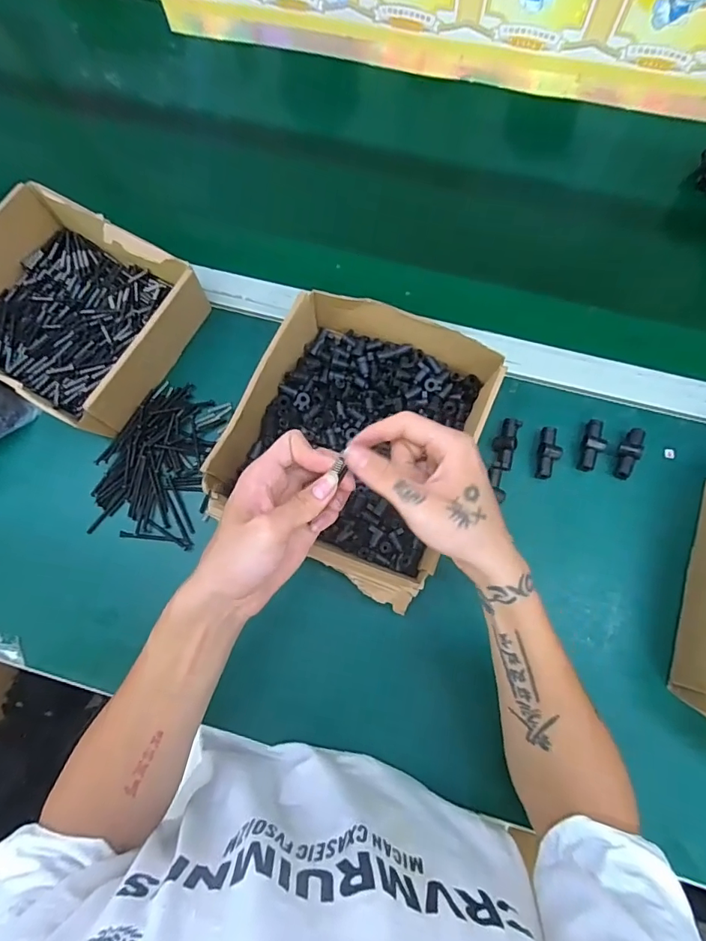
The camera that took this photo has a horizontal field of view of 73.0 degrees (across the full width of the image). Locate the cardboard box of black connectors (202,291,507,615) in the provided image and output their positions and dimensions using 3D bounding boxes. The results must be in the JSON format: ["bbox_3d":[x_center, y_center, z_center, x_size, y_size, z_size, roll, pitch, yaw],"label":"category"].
[{"bbox_3d":[0.006,-0.031,0.447,0.208,0.071,0.253,23,78,7],"label":"cardboard box of black connectors"}]

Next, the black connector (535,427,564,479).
[{"bbox_3d":[0.191,-0.018,0.462,0.018,0.020,0.050,9,77,3],"label":"black connector"}]

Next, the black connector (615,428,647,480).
[{"bbox_3d":[0.268,-0.018,0.462,0.020,0.020,0.054,23,78,7],"label":"black connector"}]

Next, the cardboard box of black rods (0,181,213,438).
[{"bbox_3d":[-0.285,-0.159,0.486,0.208,0.071,0.184,28,78,8],"label":"cardboard box of black rods"}]

